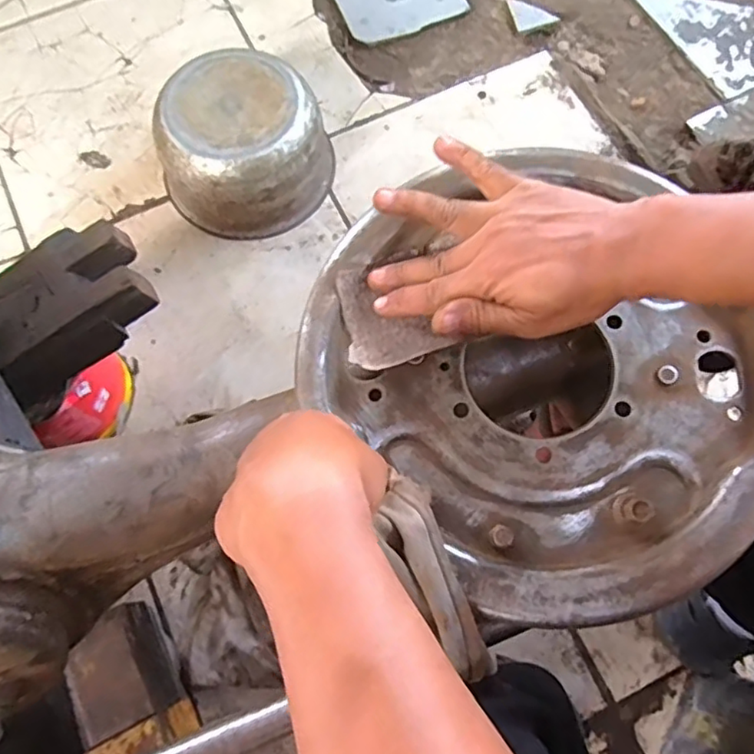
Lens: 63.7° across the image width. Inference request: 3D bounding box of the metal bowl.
[{"bbox_3d":[-0.172,-0.306,0.802,0.220,0.124,0.200,-9,73,-3],"label":"metal bowl"}]

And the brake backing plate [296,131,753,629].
[{"bbox_3d":[0.107,-0.008,0.382,0.263,0.034,0.289,0,73,0],"label":"brake backing plate"}]

